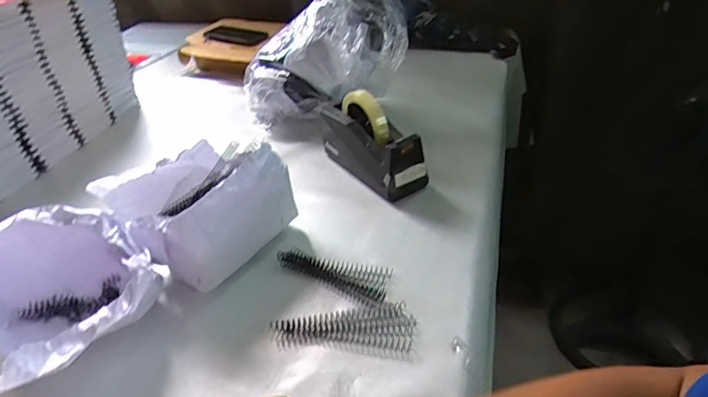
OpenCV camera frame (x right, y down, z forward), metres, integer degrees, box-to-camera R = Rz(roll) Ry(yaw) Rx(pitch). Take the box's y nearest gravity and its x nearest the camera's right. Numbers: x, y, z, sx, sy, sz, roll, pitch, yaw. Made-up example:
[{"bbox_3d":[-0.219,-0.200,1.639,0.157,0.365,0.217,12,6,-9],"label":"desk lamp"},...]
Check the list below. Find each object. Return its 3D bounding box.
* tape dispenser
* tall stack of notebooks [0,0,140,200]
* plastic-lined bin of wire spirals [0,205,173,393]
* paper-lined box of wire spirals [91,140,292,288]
[{"bbox_3d":[0.026,-0.093,0.748,0.068,0.121,0.191,-25,39,-24],"label":"tape dispenser"},{"bbox_3d":[-0.611,-0.224,0.888,0.140,0.287,0.400,7,37,19],"label":"tall stack of notebooks"},{"bbox_3d":[-0.332,0.097,0.541,0.216,0.128,0.180,26,46,38],"label":"plastic-lined bin of wire spirals"},{"bbox_3d":[-0.215,0.007,0.647,0.204,0.128,0.170,19,42,32],"label":"paper-lined box of wire spirals"}]

